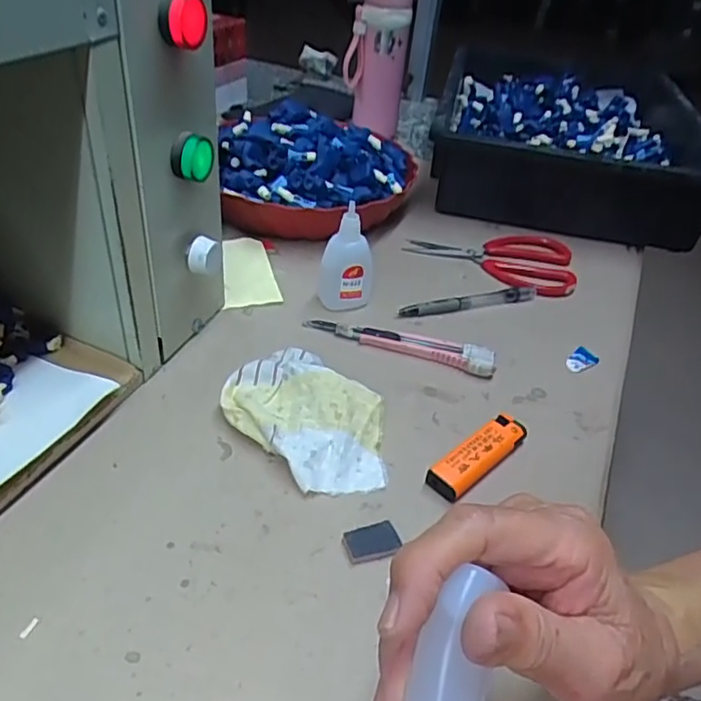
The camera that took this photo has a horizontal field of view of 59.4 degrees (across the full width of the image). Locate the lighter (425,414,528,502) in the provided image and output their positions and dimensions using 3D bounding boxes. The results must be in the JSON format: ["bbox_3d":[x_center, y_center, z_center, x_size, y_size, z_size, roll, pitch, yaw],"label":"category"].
[{"bbox_3d":[0.082,0.067,0.397,0.023,0.014,0.079,35,46,30],"label":"lighter"}]

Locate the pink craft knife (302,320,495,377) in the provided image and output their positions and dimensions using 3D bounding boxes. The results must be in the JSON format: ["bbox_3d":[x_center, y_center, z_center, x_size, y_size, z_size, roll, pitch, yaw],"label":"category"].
[{"bbox_3d":[0.038,-0.008,0.481,0.148,0.014,0.020,15,39,10],"label":"pink craft knife"}]

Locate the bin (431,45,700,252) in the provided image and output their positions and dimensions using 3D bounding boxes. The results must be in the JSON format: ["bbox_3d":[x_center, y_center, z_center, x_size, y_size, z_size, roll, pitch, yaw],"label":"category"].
[{"bbox_3d":[0.262,-0.252,0.757,0.297,0.100,0.387,12,39,5],"label":"bin"}]

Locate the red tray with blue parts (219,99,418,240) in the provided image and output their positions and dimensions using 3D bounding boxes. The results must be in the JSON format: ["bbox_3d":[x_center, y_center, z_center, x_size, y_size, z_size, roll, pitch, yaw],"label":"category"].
[{"bbox_3d":[-0.040,-0.191,0.644,0.212,0.080,0.224,1,39,-8],"label":"red tray with blue parts"}]

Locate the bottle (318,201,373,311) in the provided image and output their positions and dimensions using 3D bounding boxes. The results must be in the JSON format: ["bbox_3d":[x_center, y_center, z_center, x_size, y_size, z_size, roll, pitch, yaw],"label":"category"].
[{"bbox_3d":[-0.002,-0.074,0.499,0.043,0.085,0.023,5,39,-2],"label":"bottle"}]

